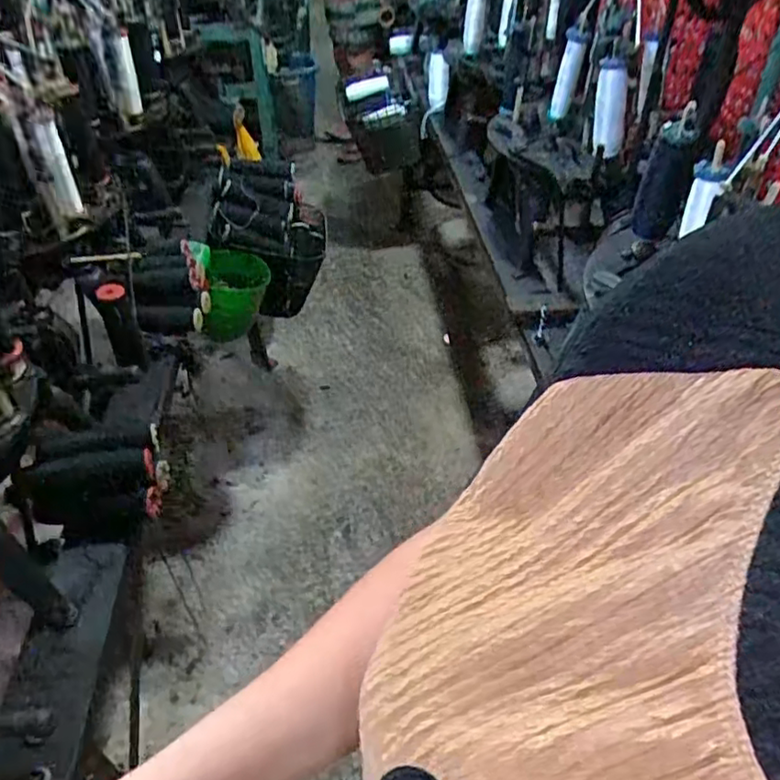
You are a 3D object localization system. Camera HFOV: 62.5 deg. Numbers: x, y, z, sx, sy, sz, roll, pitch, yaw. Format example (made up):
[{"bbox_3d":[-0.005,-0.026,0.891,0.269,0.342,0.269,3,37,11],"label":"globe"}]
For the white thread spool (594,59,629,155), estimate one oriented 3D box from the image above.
[{"bbox_3d":[0.368,-0.466,1.060,0.055,0.152,0.045,-3,20,1],"label":"white thread spool"}]

